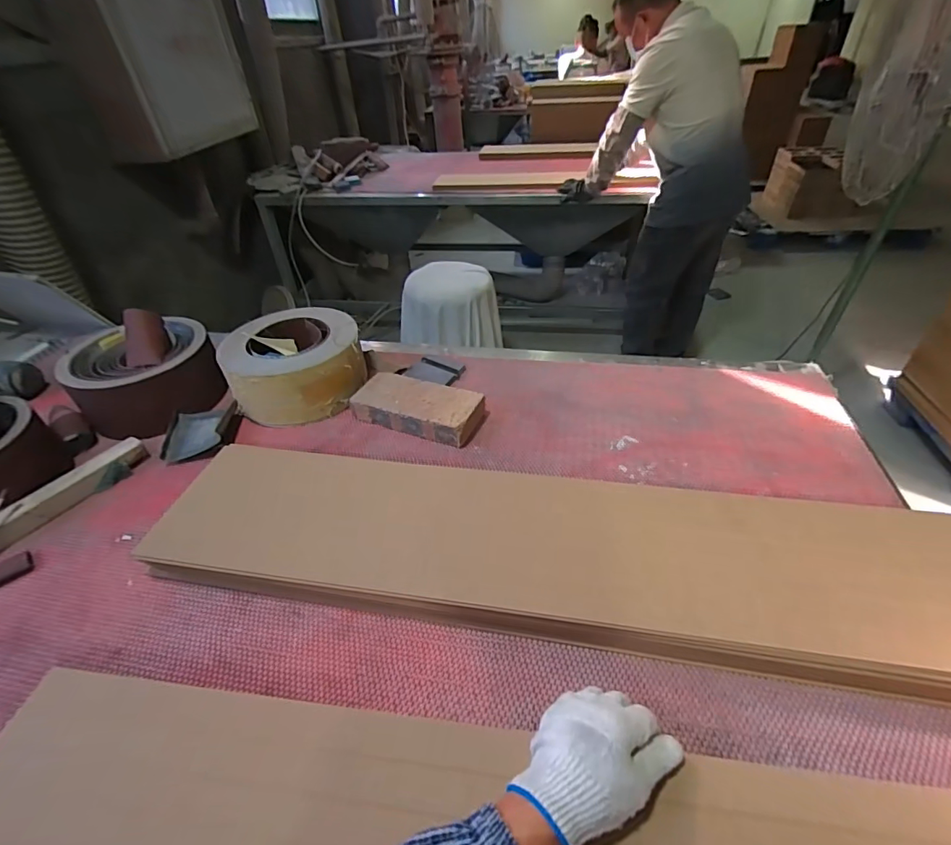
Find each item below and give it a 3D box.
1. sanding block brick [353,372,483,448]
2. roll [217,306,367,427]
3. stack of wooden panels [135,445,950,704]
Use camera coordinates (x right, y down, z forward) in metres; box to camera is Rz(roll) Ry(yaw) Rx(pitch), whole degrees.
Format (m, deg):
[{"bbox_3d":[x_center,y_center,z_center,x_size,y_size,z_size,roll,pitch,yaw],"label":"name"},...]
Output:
[{"bbox_3d":[-0.103,-0.027,0.835,0.227,0.053,0.109,16,45,21],"label":"sanding block brick"},{"bbox_3d":[-0.352,-0.124,0.908,0.249,0.119,0.253,-16,42,-14],"label":"roll"},{"bbox_3d":[0.089,0.154,0.574,0.991,0.045,0.205,3,52,12],"label":"stack of wooden panels"}]

